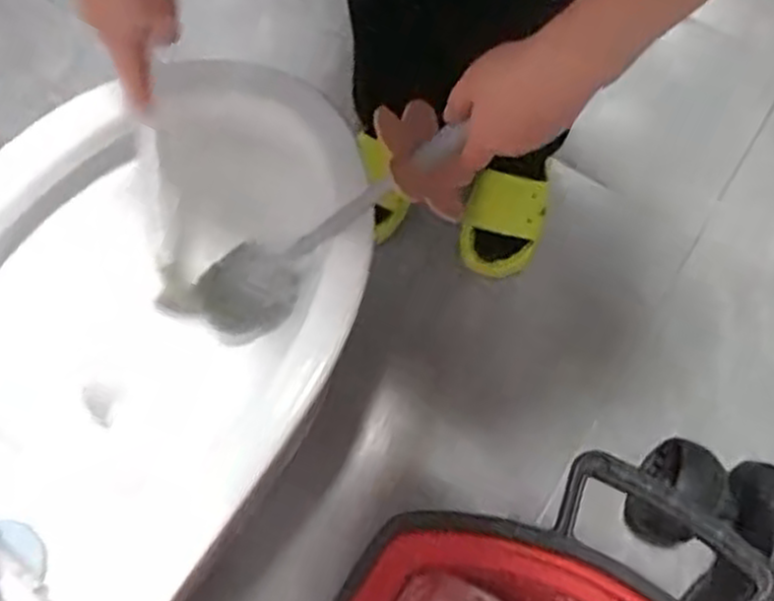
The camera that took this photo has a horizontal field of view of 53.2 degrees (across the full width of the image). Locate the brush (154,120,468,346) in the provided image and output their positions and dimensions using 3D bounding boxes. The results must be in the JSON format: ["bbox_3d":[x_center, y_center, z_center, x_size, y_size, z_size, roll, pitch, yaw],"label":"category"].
[{"bbox_3d":[-0.060,-0.056,0.693,0.343,0.075,0.071,-34,72,37],"label":"brush"}]

